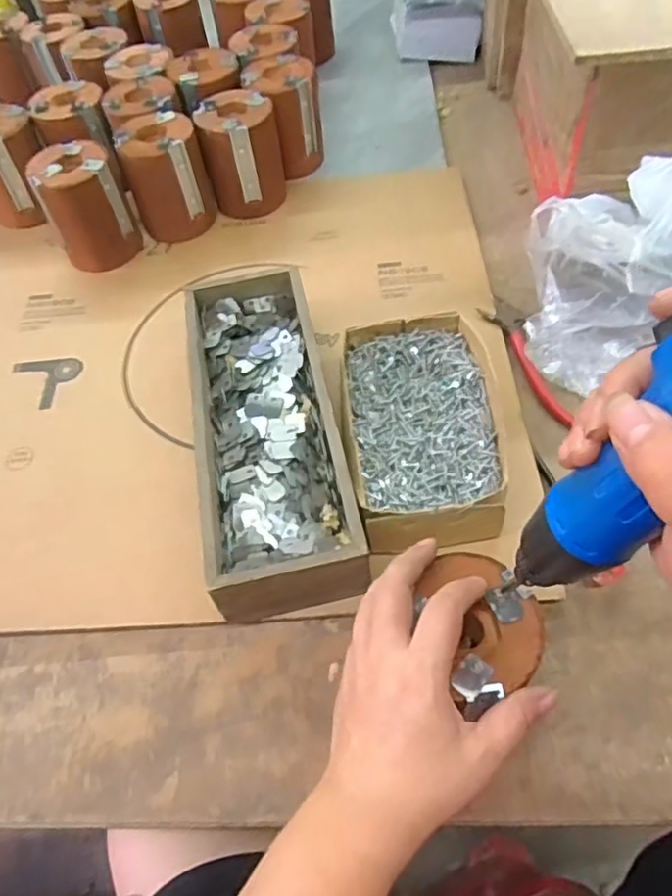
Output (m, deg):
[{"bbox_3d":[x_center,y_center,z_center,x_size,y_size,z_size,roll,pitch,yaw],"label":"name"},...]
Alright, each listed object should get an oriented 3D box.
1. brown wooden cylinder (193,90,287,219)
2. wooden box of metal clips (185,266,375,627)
[{"bbox_3d":[-0.096,-0.302,0.662,0.076,0.099,0.074,-11,54,-3],"label":"brown wooden cylinder"},{"bbox_3d":[-0.051,-0.016,0.477,0.098,0.055,0.282,-11,54,-3],"label":"wooden box of metal clips"}]

